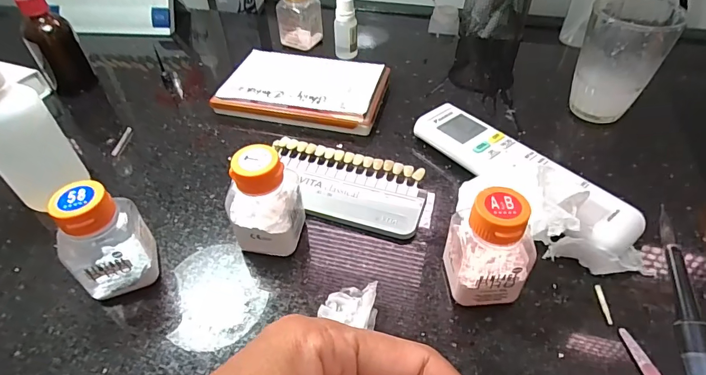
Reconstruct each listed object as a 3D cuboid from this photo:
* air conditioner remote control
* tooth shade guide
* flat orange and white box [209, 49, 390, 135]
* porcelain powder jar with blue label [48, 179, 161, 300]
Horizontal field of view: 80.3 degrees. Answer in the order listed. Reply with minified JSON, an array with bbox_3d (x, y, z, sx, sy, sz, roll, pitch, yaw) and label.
[{"bbox_3d":[0.123,-0.016,0.316,0.047,0.016,0.175,-33,52,-18],"label":"air conditioner remote control"},{"bbox_3d":[-0.006,0.000,0.327,0.133,0.012,0.071,11,47,13],"label":"tooth shade guide"},{"bbox_3d":[-0.047,-0.097,0.409,0.149,0.022,0.087,10,47,11],"label":"flat orange and white box"},{"bbox_3d":[-0.149,0.033,0.253,0.038,0.074,0.038,-1,46,1],"label":"porcelain powder jar with blue label"}]

